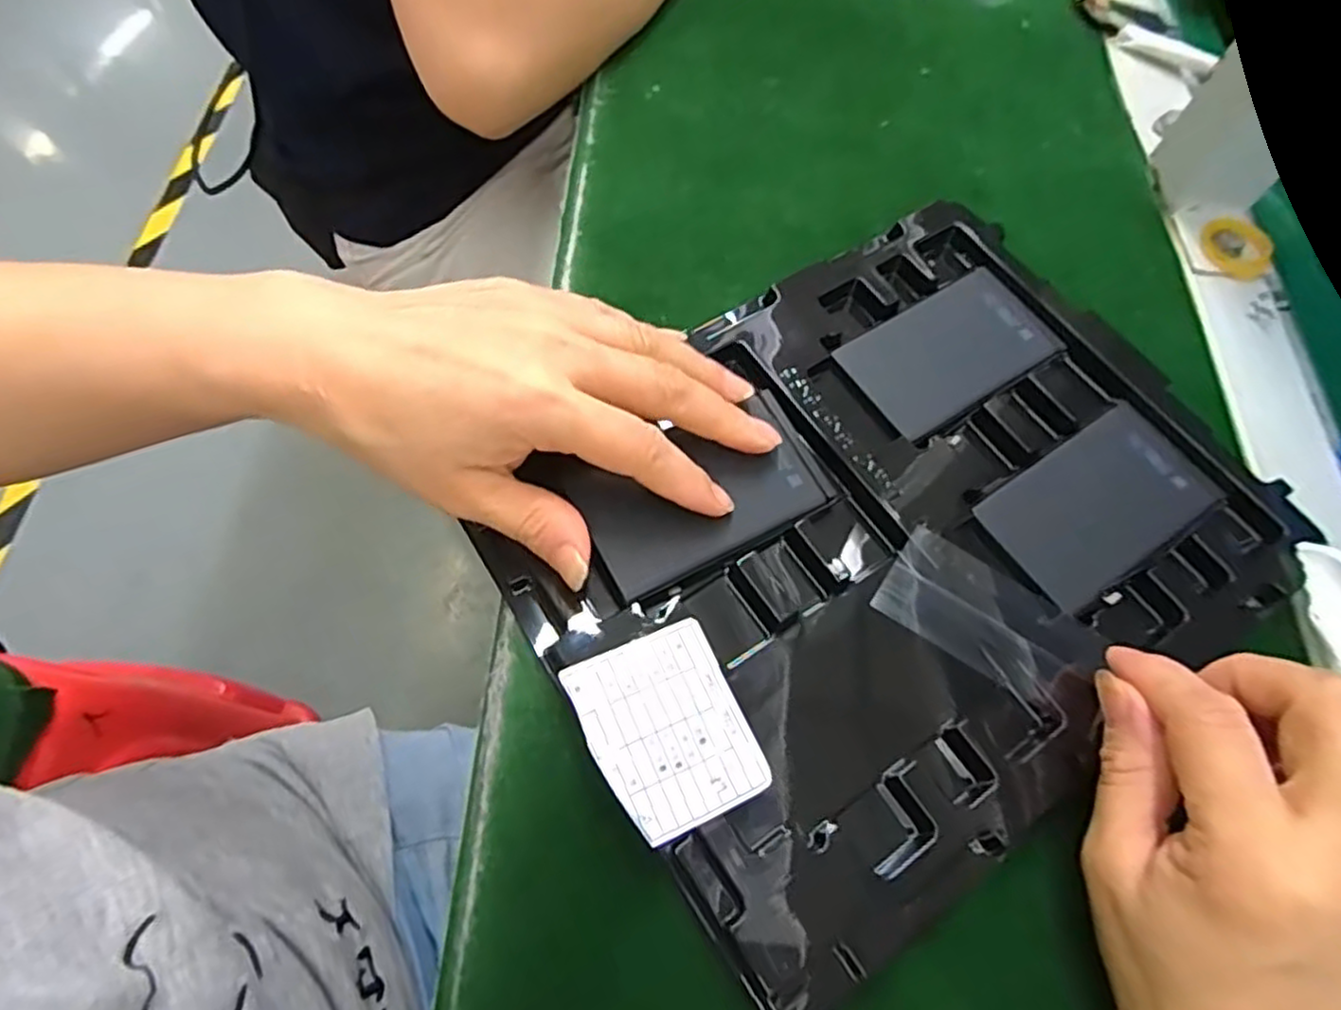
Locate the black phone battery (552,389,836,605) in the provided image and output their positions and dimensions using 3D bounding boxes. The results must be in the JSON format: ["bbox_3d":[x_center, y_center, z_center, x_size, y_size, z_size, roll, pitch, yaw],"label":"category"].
[{"bbox_3d":[0.013,-0.006,0.271,0.095,0.010,0.052,-25,81,-18],"label":"black phone battery"}]

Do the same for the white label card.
[{"bbox_3d":[-0.001,0.071,0.230,0.048,0.004,0.060,-21,66,-15],"label":"white label card"}]

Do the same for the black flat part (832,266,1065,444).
[{"bbox_3d":[0.121,-0.066,0.314,0.093,0.005,0.053,-30,69,-16],"label":"black flat part"}]

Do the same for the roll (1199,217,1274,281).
[{"bbox_3d":[0.281,-0.127,0.357,0.034,0.009,0.033,1,64,-2],"label":"roll"}]

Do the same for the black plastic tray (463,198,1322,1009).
[{"bbox_3d":[0.085,0.003,0.274,0.273,0.022,0.213,-30,69,-16],"label":"black plastic tray"}]

